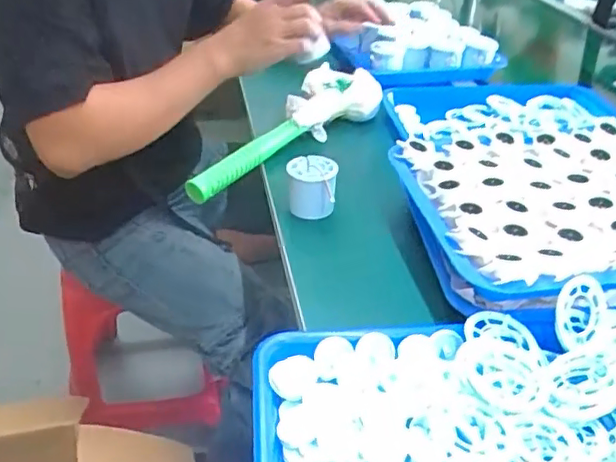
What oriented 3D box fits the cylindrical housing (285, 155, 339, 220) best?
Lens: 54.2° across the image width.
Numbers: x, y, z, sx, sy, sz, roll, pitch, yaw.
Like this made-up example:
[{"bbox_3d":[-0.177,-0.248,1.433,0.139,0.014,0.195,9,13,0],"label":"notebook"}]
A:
[{"bbox_3d":[0.004,-0.047,0.660,0.052,0.053,0.054,1,35,-1],"label":"cylindrical housing"}]

